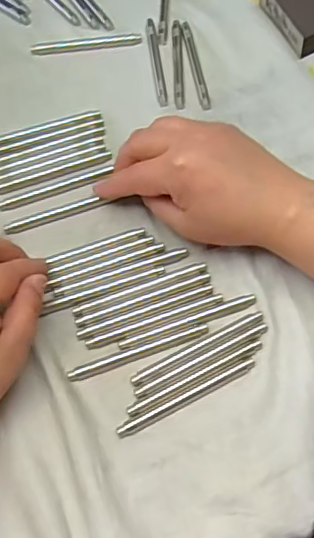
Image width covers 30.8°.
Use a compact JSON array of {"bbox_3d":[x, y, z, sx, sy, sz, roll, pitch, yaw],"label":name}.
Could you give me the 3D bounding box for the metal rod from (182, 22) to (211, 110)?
[{"bbox_3d":[0.032,-0.170,0.471,0.008,0.004,0.095,-9,64,-2],"label":"metal rod"}]

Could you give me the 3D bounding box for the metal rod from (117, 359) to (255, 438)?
[{"bbox_3d":[0.018,0.078,0.349,0.093,0.004,0.007,-26,66,-10],"label":"metal rod"}]

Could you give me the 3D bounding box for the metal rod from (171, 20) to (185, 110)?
[{"bbox_3d":[0.018,-0.172,0.472,0.009,0.004,0.094,-2,64,1],"label":"metal rod"}]

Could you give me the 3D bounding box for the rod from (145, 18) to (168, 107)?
[{"bbox_3d":[-0.001,-0.174,0.474,0.009,0.004,0.095,-8,64,-1],"label":"rod"}]

